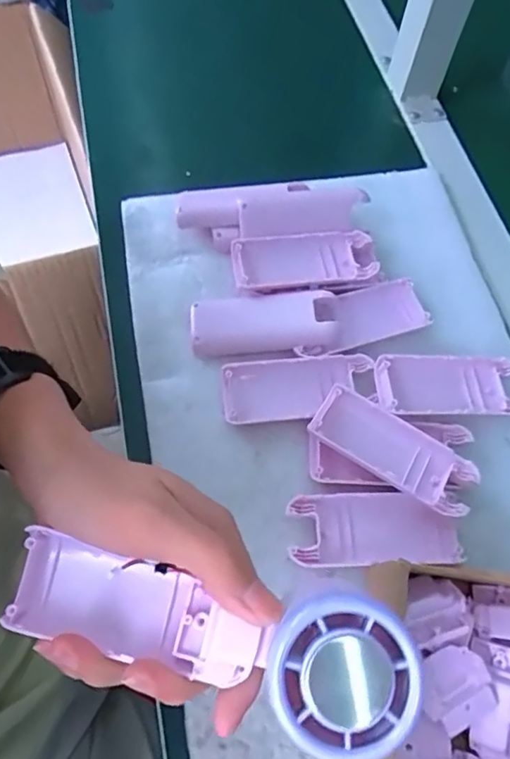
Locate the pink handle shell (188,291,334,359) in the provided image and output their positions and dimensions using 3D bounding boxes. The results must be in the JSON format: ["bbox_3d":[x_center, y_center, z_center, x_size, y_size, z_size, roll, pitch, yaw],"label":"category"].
[{"bbox_3d":[0.005,-0.039,0.397,0.098,0.013,0.043,-3,63,-4],"label":"pink handle shell"}]

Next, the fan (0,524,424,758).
[{"bbox_3d":[-0.022,0.098,0.218,0.163,0.026,0.049,8,61,19],"label":"fan"}]

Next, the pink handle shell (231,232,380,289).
[{"bbox_3d":[0.036,-0.089,0.412,0.102,0.014,0.042,-7,63,-6],"label":"pink handle shell"}]

